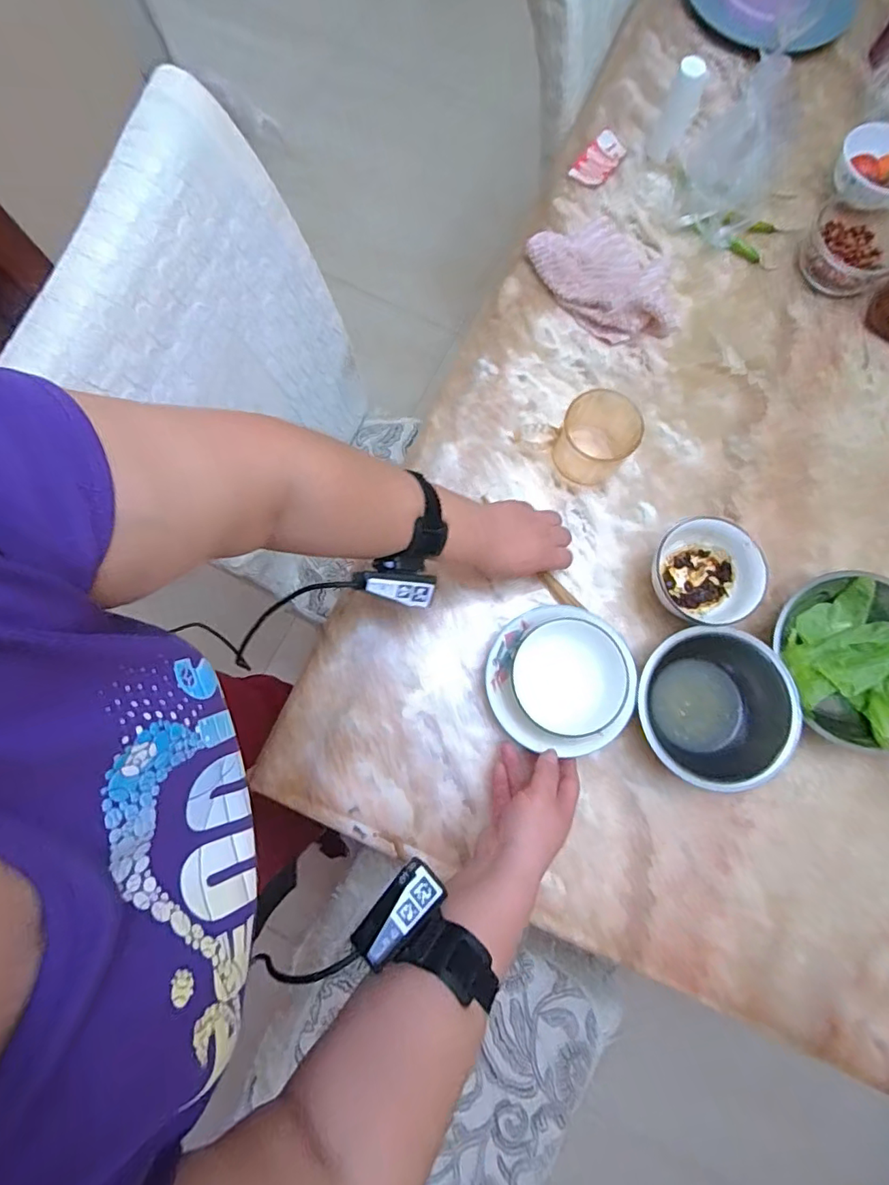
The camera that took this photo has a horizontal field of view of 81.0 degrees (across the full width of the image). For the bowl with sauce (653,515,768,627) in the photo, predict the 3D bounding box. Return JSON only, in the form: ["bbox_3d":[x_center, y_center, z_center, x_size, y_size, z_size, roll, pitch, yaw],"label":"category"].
[{"bbox_3d":[0.276,-0.018,0.548,0.094,0.057,0.106,-11,79,-3],"label":"bowl with sauce"}]

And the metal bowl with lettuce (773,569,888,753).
[{"bbox_3d":[0.413,0.067,0.522,0.139,0.062,0.167,-12,79,-3],"label":"metal bowl with lettuce"}]

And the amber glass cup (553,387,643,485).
[{"bbox_3d":[0.172,-0.172,0.579,0.080,0.067,0.092,25,80,4],"label":"amber glass cup"}]

